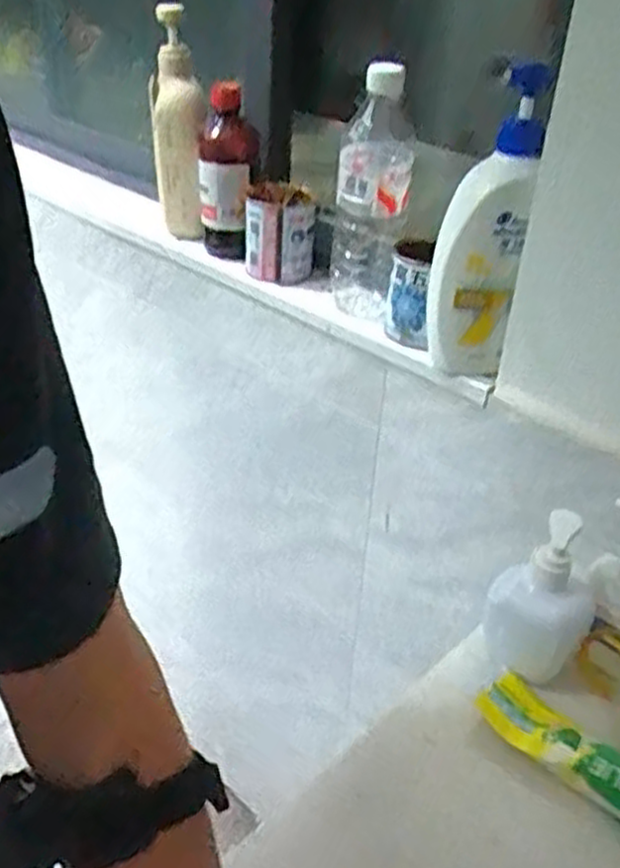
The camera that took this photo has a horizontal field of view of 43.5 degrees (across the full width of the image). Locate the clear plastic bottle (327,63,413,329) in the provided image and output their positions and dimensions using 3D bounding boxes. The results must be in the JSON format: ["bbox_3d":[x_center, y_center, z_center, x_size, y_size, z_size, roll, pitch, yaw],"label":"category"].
[{"bbox_3d":[0.059,-0.225,0.742,0.057,0.225,0.068,-2,34,-9],"label":"clear plastic bottle"}]

